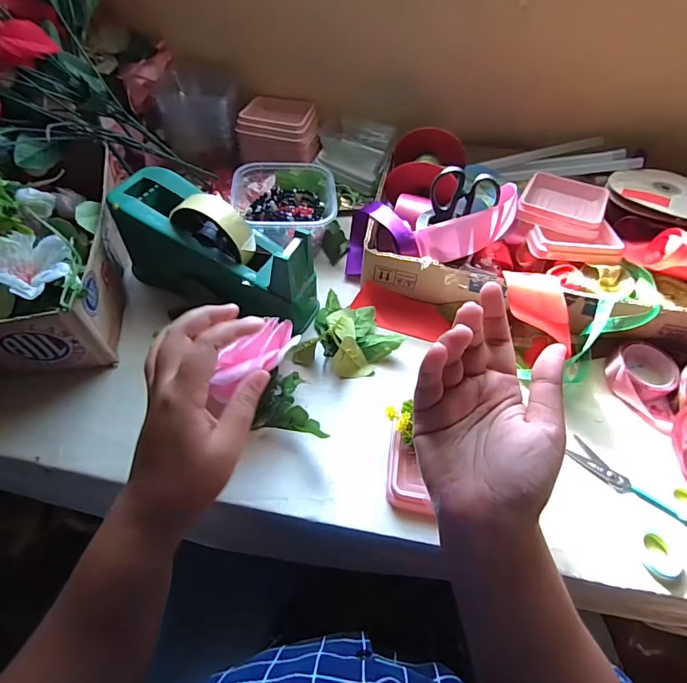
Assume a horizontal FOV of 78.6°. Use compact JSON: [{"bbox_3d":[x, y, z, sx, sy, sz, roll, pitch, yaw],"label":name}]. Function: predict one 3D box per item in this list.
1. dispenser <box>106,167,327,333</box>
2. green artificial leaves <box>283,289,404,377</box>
[{"bbox_3d":[-0.126,-0.091,0.425,0.205,0.096,0.081,22,57,12],"label":"dispenser"},{"bbox_3d":[0.008,-0.010,0.416,0.089,0.049,0.090,1,55,-2],"label":"green artificial leaves"}]

